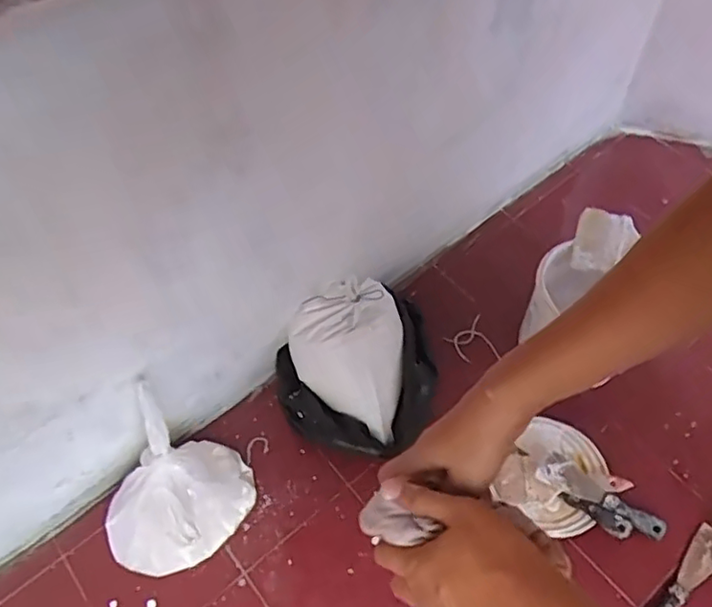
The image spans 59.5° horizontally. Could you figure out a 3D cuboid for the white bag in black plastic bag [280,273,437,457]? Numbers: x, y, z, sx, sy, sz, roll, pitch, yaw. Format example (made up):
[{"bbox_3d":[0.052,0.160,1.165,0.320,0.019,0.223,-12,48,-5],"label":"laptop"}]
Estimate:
[{"bbox_3d":[0.004,0.107,1.004,0.261,0.155,0.257,-10,57,-3],"label":"white bag in black plastic bag"}]

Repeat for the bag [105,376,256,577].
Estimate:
[{"bbox_3d":[-0.266,0.277,0.897,0.171,0.191,0.213,24,62,17],"label":"bag"}]

